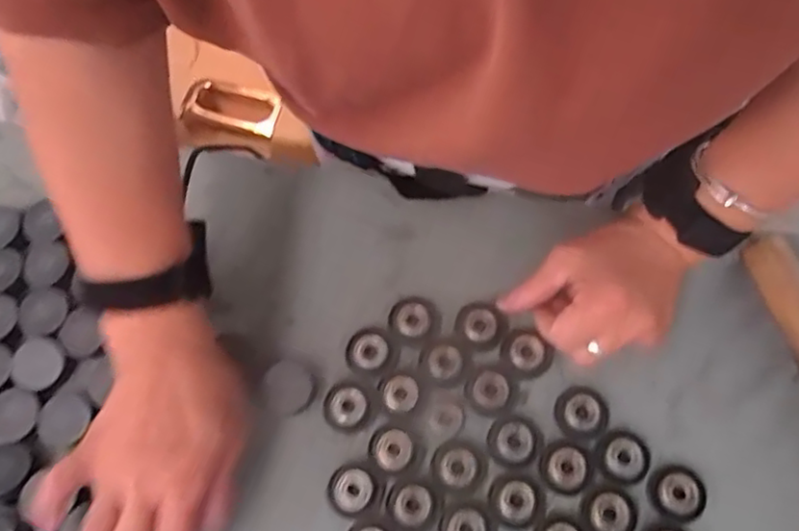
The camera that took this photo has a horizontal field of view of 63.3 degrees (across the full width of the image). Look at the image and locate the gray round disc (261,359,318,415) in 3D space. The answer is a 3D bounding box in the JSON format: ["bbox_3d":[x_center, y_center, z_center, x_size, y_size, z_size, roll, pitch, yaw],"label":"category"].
[{"bbox_3d":[-0.070,0.076,0.410,0.032,0.010,0.034,-1,67,2],"label":"gray round disc"}]

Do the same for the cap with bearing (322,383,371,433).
[{"bbox_3d":[-0.034,0.088,0.404,0.028,0.011,0.028,-1,67,2],"label":"cap with bearing"}]

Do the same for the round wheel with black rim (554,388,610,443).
[{"bbox_3d":[0.113,0.092,0.401,0.032,0.009,0.031,-1,67,2],"label":"round wheel with black rim"}]

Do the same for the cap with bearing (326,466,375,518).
[{"bbox_3d":[-0.029,0.134,0.387,0.028,0.009,0.027,-1,67,2],"label":"cap with bearing"}]

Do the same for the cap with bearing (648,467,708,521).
[{"bbox_3d":[0.165,0.134,0.382,0.030,0.009,0.030,-1,67,2],"label":"cap with bearing"}]

